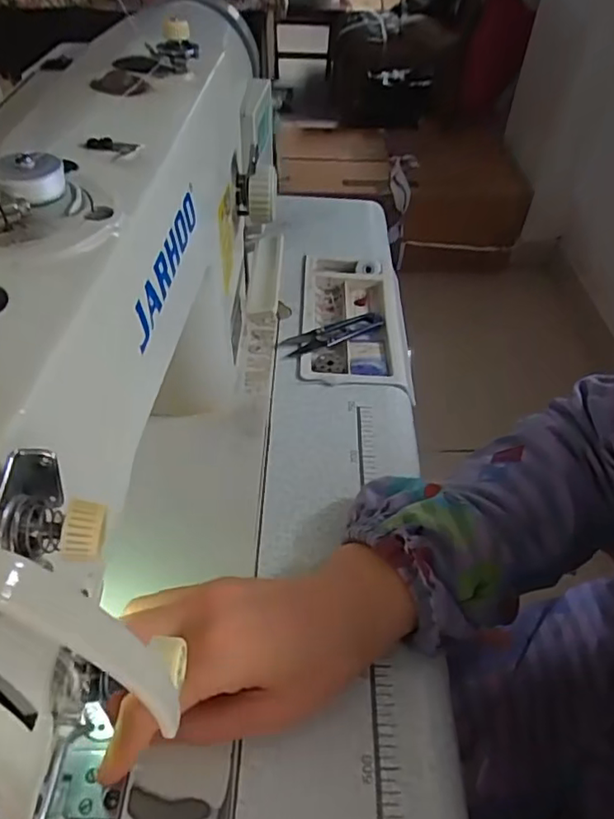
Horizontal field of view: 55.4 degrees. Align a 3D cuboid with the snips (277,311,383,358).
[{"bbox_3d":[0.023,-0.068,0.525,0.106,0.007,0.023,-20,52,-22],"label":"snips"}]

